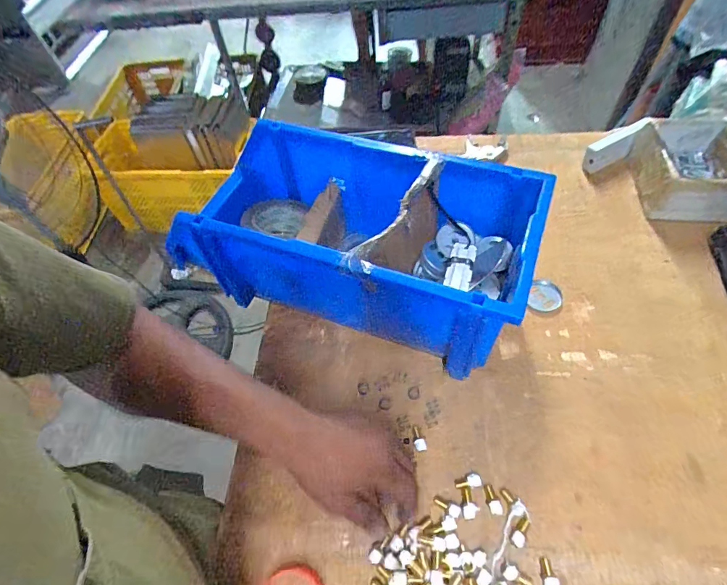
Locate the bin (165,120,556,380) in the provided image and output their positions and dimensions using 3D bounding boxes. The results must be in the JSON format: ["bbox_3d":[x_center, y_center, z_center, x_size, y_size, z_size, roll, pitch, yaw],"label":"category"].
[{"bbox_3d":[-0.009,-0.068,0.551,0.413,0.189,0.207,17,59,15],"label":"bin"}]

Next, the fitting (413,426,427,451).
[{"bbox_3d":[0.064,0.169,0.484,0.013,0.008,0.029,-10,41,-2],"label":"fitting"}]

